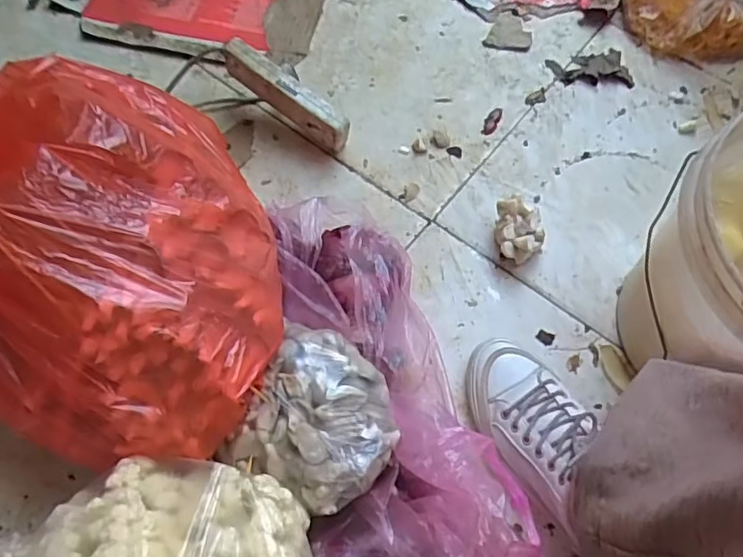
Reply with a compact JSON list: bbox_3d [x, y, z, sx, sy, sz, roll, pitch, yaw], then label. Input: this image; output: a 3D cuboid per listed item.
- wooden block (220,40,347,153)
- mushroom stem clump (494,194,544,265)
[{"bbox_3d":[-0.103,-0.214,0.705,0.168,0.073,0.022,37,72,-6],"label":"wooden block"},{"bbox_3d":[0.166,-0.053,0.660,0.047,0.051,0.061,-8,67,-1],"label":"mushroom stem clump"}]

